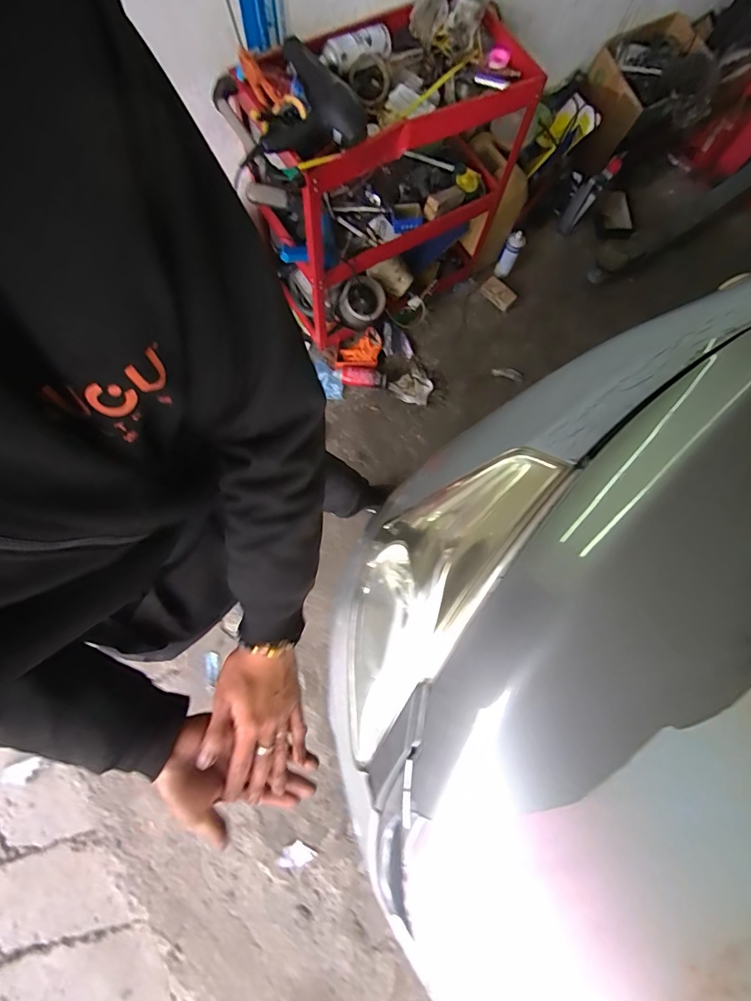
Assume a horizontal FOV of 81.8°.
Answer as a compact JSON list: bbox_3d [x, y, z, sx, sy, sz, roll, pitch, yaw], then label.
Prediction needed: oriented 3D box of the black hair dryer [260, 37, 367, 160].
[{"bbox_3d":[-0.125,-0.855,0.952,0.210,0.078,0.252,15,93,2],"label":"black hair dryer"}]

